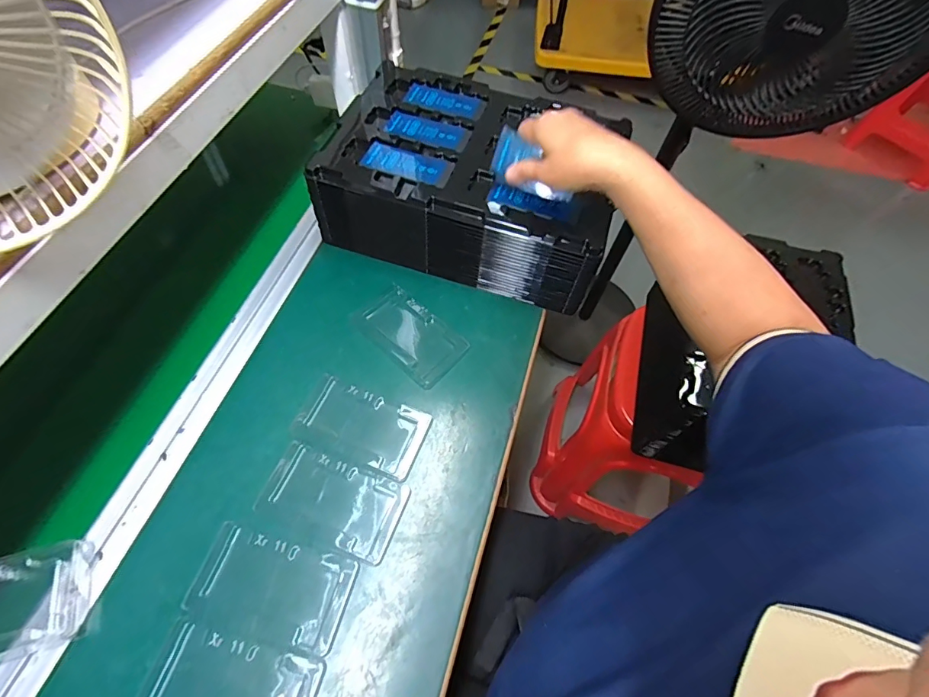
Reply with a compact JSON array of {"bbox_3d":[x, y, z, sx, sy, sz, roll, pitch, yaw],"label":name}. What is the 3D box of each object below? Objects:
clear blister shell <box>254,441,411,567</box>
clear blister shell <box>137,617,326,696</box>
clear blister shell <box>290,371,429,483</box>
[{"bbox_3d":[-0.123,0.144,0.435,0.125,0.011,0.071,19,61,9],"label":"clear blister shell"},{"bbox_3d":[-0.183,0.268,0.358,0.127,0.012,0.071,14,60,6],"label":"clear blister shell"},{"bbox_3d":[-0.106,0.078,0.472,0.127,0.006,0.074,19,61,9],"label":"clear blister shell"}]

